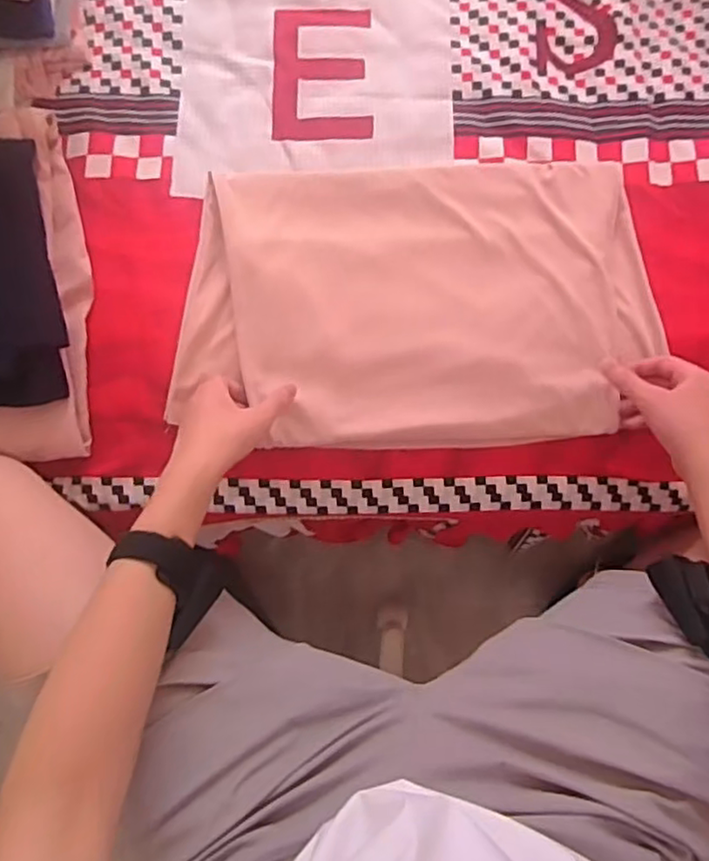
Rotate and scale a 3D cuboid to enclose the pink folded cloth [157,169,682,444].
[{"bbox_3d":[0.065,-0.131,0.656,0.460,0.026,0.286,0,82,1],"label":"pink folded cloth"}]

